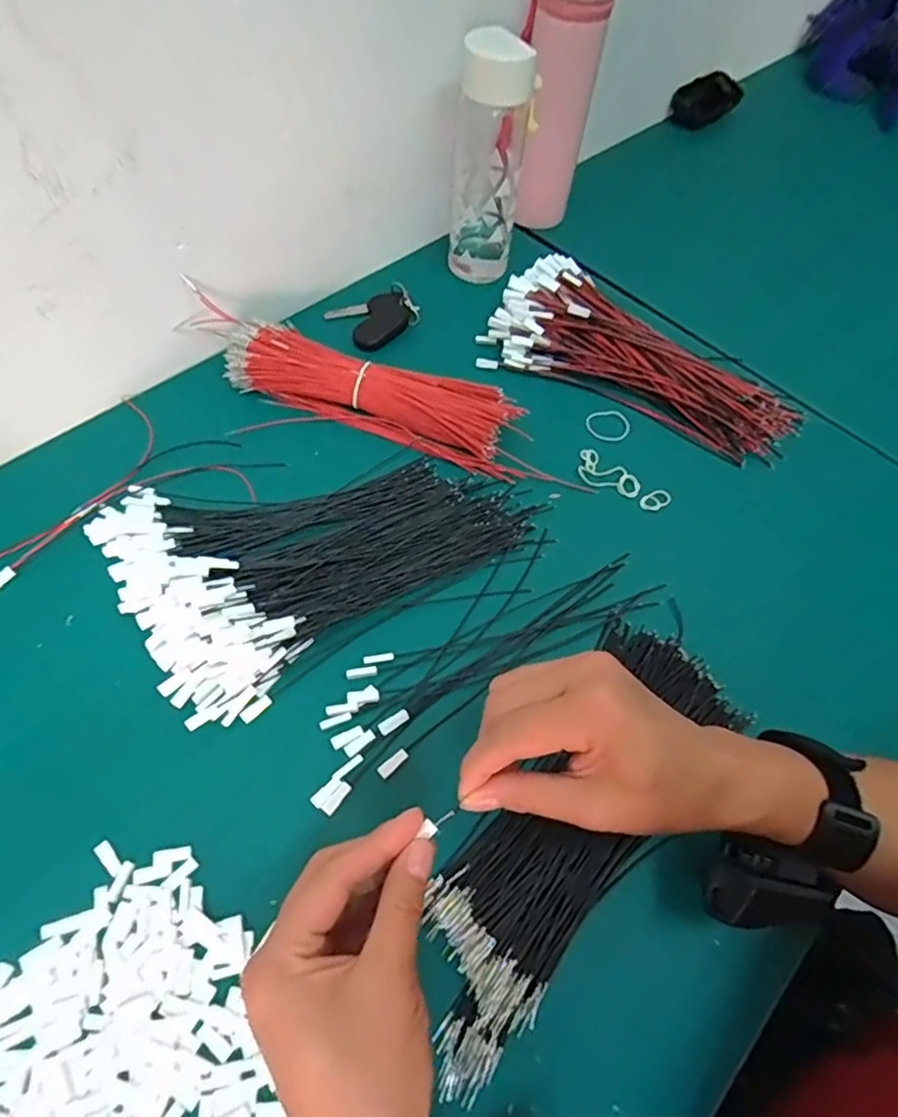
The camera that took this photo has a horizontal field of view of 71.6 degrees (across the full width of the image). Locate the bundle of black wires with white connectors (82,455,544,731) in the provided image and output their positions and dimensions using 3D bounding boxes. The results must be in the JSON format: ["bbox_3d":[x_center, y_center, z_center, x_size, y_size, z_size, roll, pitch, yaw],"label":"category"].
[{"bbox_3d":[-0.092,-0.026,0.444,0.272,0.030,0.181,-29,66,-20],"label":"bundle of black wires with white connectors"}]

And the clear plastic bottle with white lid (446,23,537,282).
[{"bbox_3d":[0.032,-0.354,0.566,0.063,0.197,0.072,-11,61,-11],"label":"clear plastic bottle with white lid"}]

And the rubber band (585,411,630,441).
[{"bbox_3d":[0.137,-0.114,0.535,0.038,0.005,0.031,1,60,-4],"label":"rubber band"}]

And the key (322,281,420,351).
[{"bbox_3d":[-0.067,-0.228,0.579,0.071,0.020,0.062,-34,68,-22],"label":"key"}]

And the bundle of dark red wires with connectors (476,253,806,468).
[{"bbox_3d":[0.180,-0.188,0.558,0.281,0.038,0.141,23,60,9],"label":"bundle of dark red wires with connectors"}]

